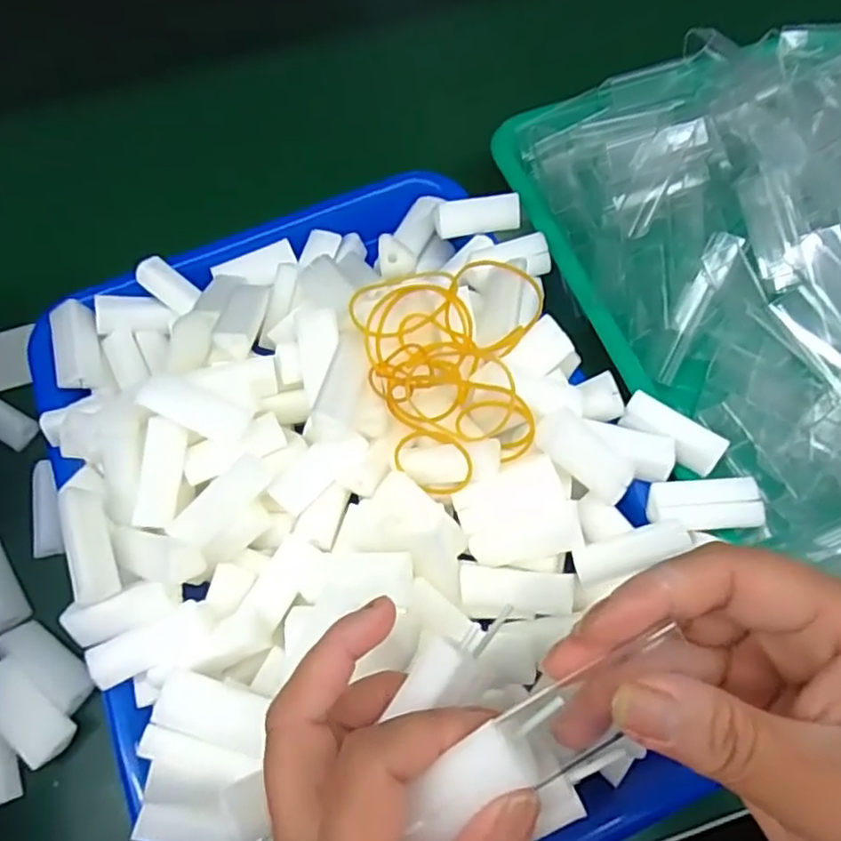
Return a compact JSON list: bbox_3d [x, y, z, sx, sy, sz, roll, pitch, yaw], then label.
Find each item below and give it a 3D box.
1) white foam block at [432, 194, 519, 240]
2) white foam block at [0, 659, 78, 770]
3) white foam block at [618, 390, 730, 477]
[{"bbox_3d":[0.031,-0.109,0.348,0.046,0.014,0.016,-13,66,-4],"label":"white foam block"},{"bbox_3d":[-0.169,0.124,0.278,0.045,0.012,0.021,37,72,17],"label":"white foam block"},{"bbox_3d":[0.113,0.006,0.293,0.045,0.015,0.014,31,70,15],"label":"white foam block"}]

